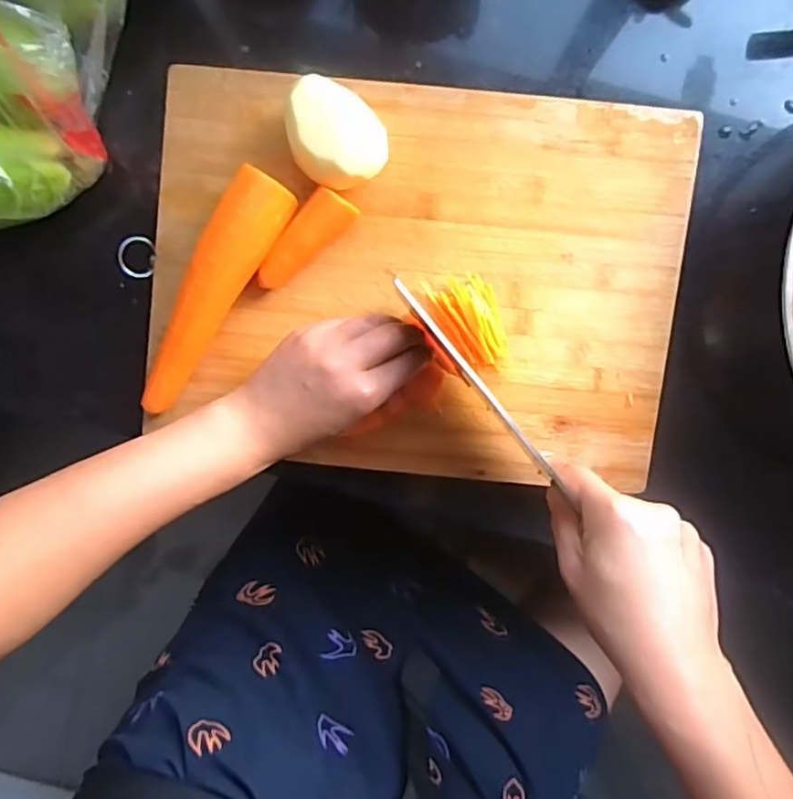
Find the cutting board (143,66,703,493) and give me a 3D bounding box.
[{"bbox_3d":[0.013,-0.081,0.435,0.367,0.017,0.264,5,96,1],"label":"cutting board"}]

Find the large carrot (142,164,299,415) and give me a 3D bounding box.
[{"bbox_3d":[-0.125,-0.067,0.419,0.039,0.050,0.175,28,96,-2],"label":"large carrot"}]

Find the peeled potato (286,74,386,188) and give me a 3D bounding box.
[{"bbox_3d":[-0.042,-0.176,0.409,0.056,0.039,0.072,-39,94,5],"label":"peeled potato"}]

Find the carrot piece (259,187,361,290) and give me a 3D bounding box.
[{"bbox_3d":[-0.064,-0.110,0.425,0.079,0.031,0.028,-43,93,5],"label":"carrot piece"}]

